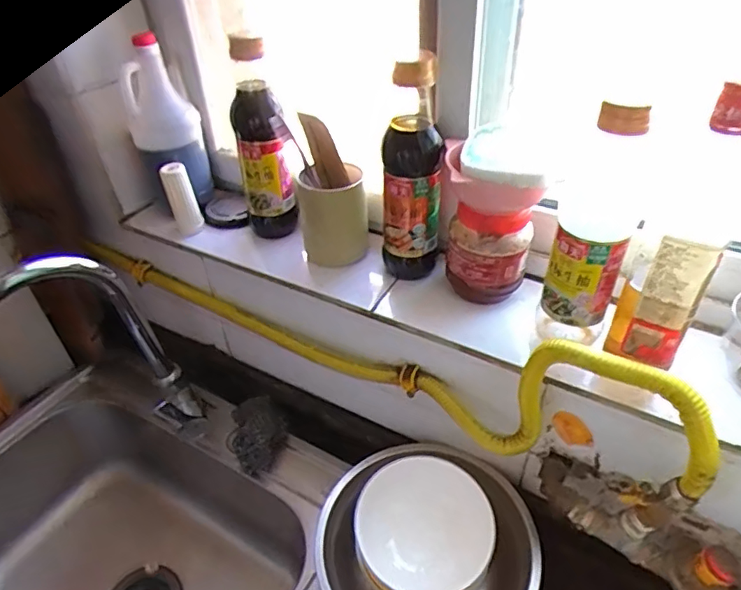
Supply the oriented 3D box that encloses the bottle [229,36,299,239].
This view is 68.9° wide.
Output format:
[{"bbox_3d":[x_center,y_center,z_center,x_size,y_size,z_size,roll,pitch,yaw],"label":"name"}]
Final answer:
[{"bbox_3d":[-0.129,-0.177,0.640,0.056,0.229,0.066,-14,41,-13],"label":"bottle"}]

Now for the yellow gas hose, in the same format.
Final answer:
[{"bbox_3d":[-0.046,0.017,0.603,0.758,0.172,0.053,20,45,26],"label":"yellow gas hose"}]

